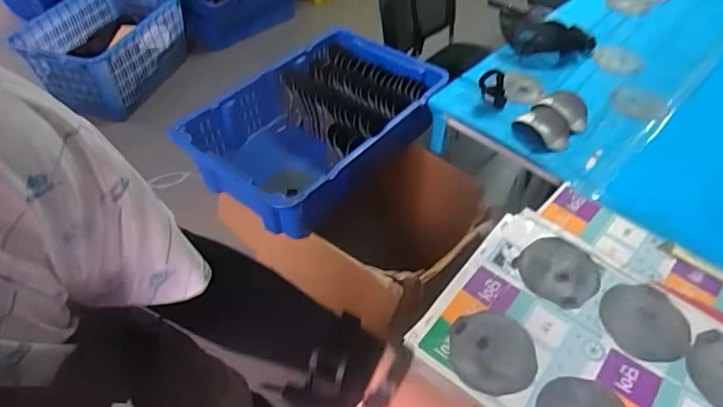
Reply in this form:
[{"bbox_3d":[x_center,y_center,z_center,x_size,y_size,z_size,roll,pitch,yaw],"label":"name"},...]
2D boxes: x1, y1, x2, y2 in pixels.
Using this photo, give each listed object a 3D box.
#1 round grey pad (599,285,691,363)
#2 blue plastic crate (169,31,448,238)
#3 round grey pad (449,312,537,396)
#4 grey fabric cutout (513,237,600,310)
[{"bbox_3d":[0.503,0.210,0.875,0.147,0.014,0.147,2,49,-2],"label":"round grey pad"},{"bbox_3d":[-0.140,-0.217,1.368,0.468,0.227,0.643,32,55,24],"label":"blue plastic crate"},{"bbox_3d":[0.222,0.247,0.825,0.141,0.015,0.143,2,49,-2],"label":"round grey pad"},{"bbox_3d":[0.380,0.128,0.940,0.143,0.011,0.138,-30,57,-26],"label":"grey fabric cutout"}]

